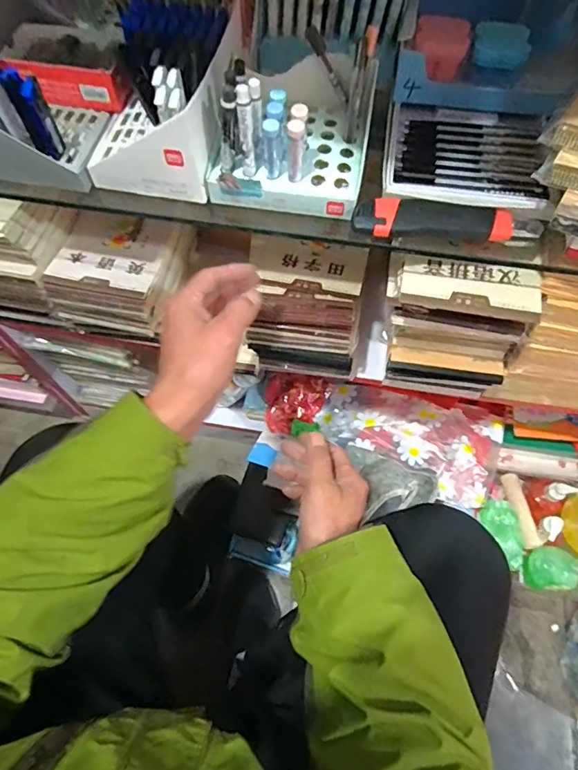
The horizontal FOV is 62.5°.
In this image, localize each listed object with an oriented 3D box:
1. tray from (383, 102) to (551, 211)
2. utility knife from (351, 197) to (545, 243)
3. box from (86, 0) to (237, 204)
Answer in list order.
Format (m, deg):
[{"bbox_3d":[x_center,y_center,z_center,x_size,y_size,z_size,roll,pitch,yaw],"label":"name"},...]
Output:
[{"bbox_3d":[0.170,-0.223,0.459,0.145,0.014,0.134,10,65,5],"label":"tray"},{"bbox_3d":[0.142,-0.147,0.425,0.168,0.018,0.038,2,64,1],"label":"utility knife"},{"bbox_3d":[-0.111,-0.271,0.448,0.133,0.087,0.168,8,65,4],"label":"box"}]

